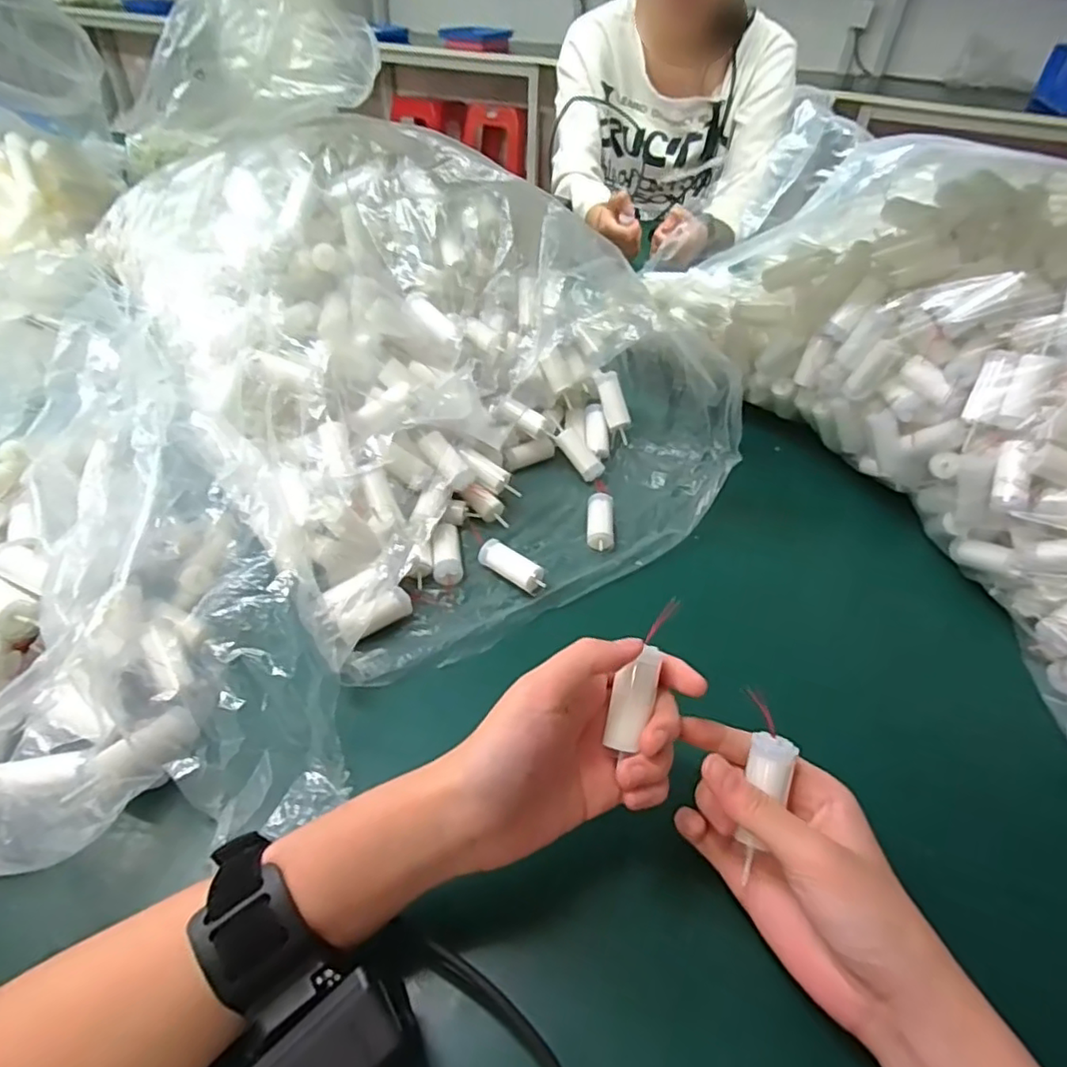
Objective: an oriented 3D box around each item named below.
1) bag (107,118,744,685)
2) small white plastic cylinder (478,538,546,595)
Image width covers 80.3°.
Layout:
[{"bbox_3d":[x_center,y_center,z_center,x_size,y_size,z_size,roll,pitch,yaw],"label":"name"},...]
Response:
[{"bbox_3d":[-0.072,-0.135,0.491,0.361,0.209,0.368,-22,49,-25],"label":"bag"},{"bbox_3d":[-0.017,0.024,0.458,0.053,0.016,0.020,32,50,27],"label":"small white plastic cylinder"}]

